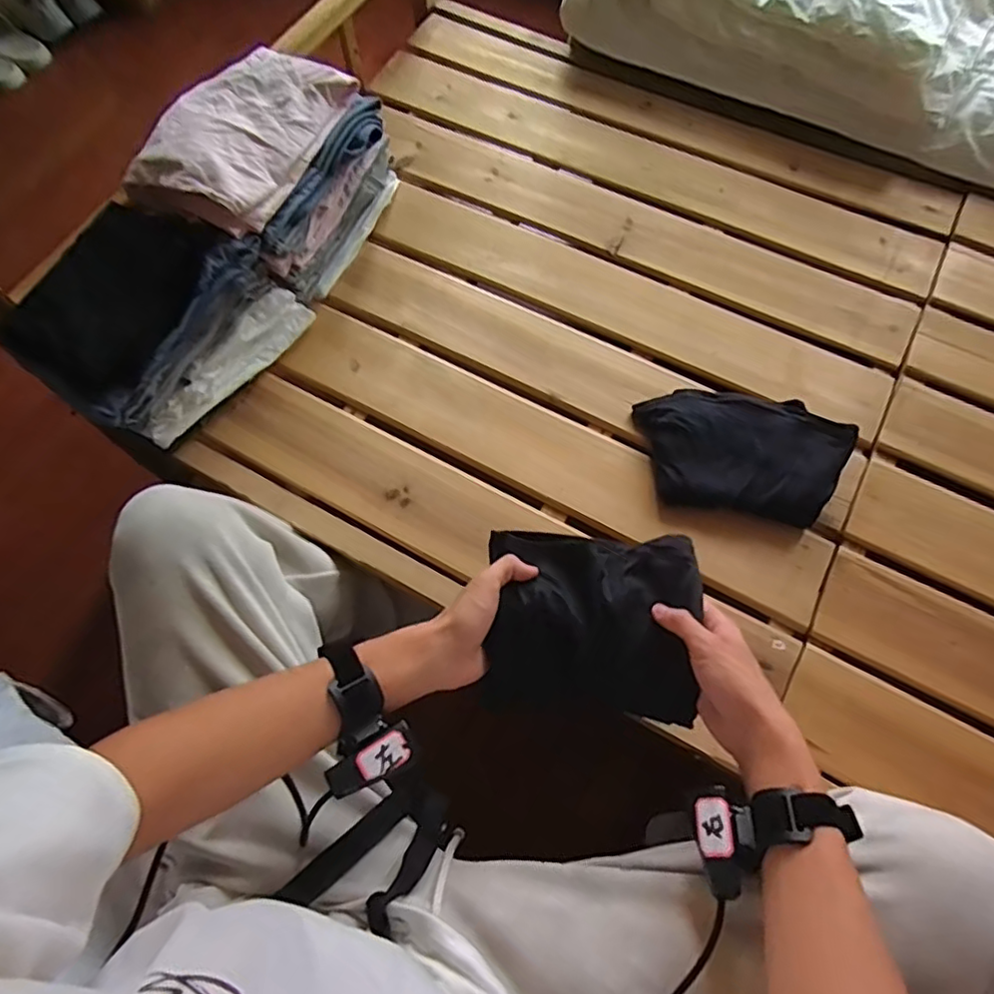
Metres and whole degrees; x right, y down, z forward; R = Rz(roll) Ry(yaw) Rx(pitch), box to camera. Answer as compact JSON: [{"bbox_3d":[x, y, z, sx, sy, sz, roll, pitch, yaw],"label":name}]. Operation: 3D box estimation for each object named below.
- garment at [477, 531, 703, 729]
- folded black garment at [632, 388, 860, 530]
[{"bbox_3d":[0.089,0.118,0.583,0.190,0.034,0.165,2,81,5],"label":"garment"},{"bbox_3d":[0.309,-0.056,0.792,0.250,0.051,0.166,8,62,5],"label":"folded black garment"}]

